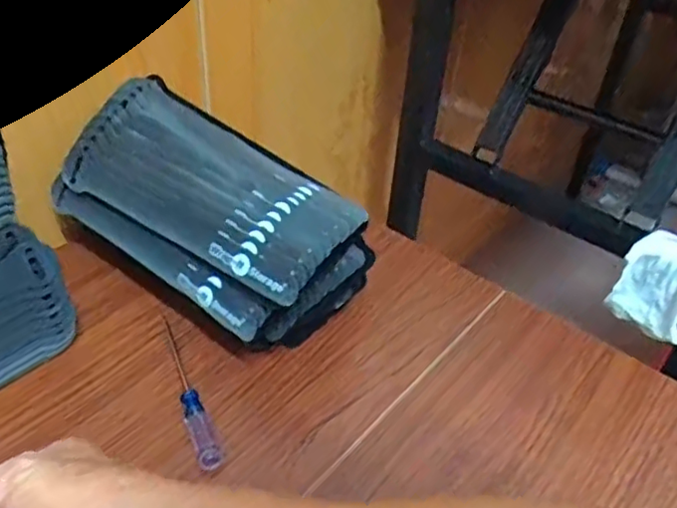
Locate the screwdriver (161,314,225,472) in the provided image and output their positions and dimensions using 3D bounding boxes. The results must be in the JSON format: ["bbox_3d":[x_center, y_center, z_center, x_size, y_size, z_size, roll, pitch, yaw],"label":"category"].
[{"bbox_3d":[-0.096,0.081,0.387,0.014,0.011,0.123,-15,44,-23],"label":"screwdriver"}]

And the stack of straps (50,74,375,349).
[{"bbox_3d":[-0.088,-0.017,0.427,0.219,0.117,0.104,27,44,23],"label":"stack of straps"}]

